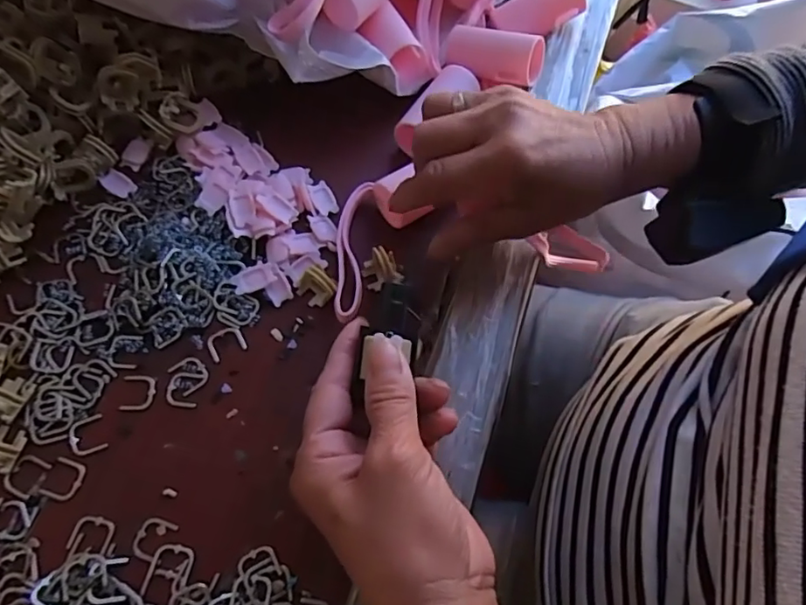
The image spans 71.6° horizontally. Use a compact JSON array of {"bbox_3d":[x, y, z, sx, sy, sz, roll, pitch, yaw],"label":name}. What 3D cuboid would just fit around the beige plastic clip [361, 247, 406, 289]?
[{"bbox_3d":[-0.012,-0.020,0.329,0.024,0.019,0.020,-9,67,-6],"label":"beige plastic clip"}]

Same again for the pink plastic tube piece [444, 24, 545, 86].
[{"bbox_3d":[0.063,-0.170,0.378,0.065,0.028,0.023,17,67,5],"label":"pink plastic tube piece"}]

